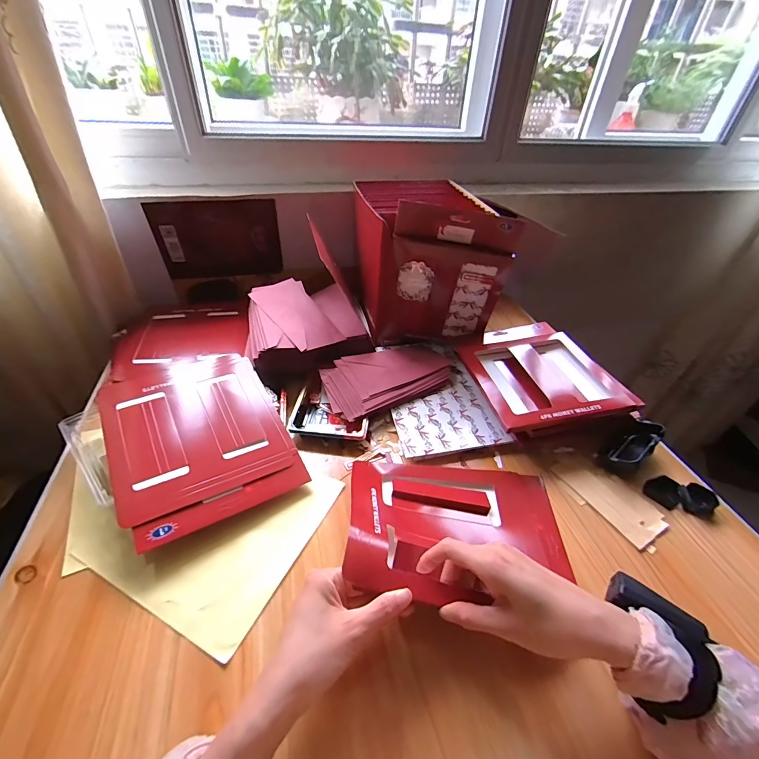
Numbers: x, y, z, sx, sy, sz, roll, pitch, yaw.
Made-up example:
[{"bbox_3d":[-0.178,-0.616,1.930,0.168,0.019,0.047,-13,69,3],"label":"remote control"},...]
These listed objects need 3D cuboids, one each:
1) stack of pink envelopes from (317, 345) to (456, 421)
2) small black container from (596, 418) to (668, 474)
[{"bbox_3d":[0.020,-0.013,0.616,0.236,0.032,0.114,-21,46,-26],"label":"stack of pink envelopes"},{"bbox_3d":[0.352,0.096,0.519,0.111,0.041,0.051,-28,50,-32],"label":"small black container"}]

